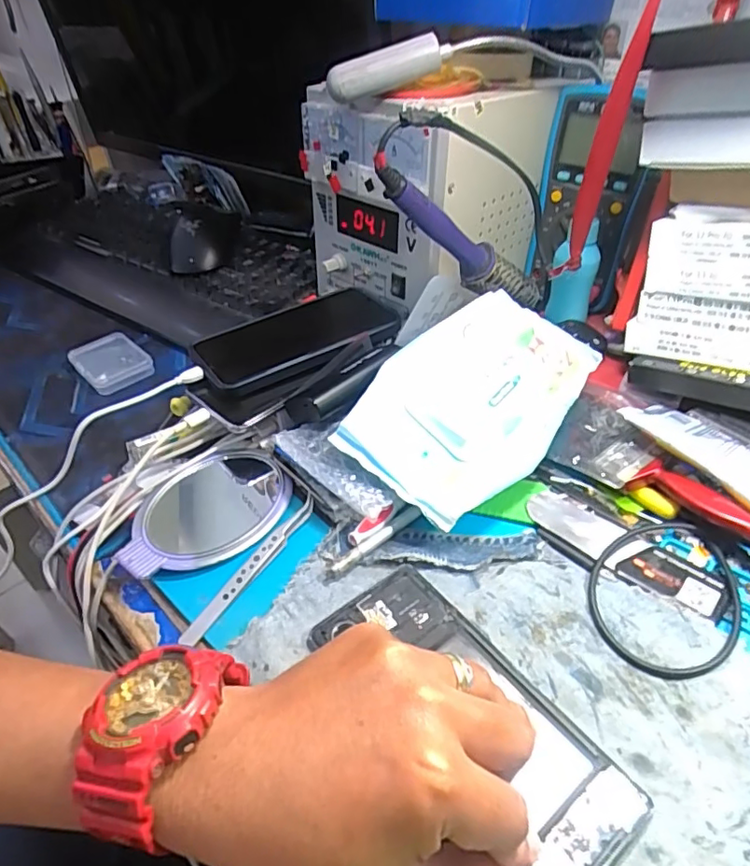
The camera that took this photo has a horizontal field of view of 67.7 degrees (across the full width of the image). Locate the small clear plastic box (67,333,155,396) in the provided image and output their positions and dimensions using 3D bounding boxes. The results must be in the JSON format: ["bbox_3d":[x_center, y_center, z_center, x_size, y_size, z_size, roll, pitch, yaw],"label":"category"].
[{"bbox_3d":[-0.240,-0.066,0.508,0.066,0.015,0.055,31,51,32],"label":"small clear plastic box"}]

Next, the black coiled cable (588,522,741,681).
[{"bbox_3d":[0.162,0.088,0.313,0.075,0.010,0.100,16,45,20],"label":"black coiled cable"}]

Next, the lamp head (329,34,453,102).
[{"bbox_3d":[0.010,-0.251,0.383,0.083,0.023,0.026,-19,42,0],"label":"lamp head"}]

